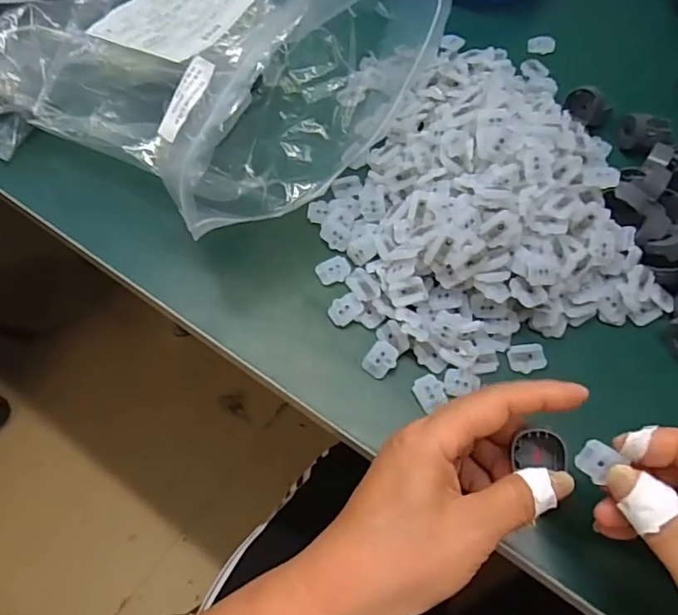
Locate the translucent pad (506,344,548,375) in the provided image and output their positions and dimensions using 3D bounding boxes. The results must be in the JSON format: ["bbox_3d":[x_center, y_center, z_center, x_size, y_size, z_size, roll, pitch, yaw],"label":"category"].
[{"bbox_3d":[0.116,0.031,0.334,0.022,0.004,0.019,-6,63,-2],"label":"translucent pad"}]

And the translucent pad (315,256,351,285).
[{"bbox_3d":[-0.003,-0.025,0.366,0.022,0.005,0.018,-28,79,2],"label":"translucent pad"}]

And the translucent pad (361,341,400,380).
[{"bbox_3d":[0.026,0.032,0.332,0.018,0.005,0.022,37,101,12],"label":"translucent pad"}]

